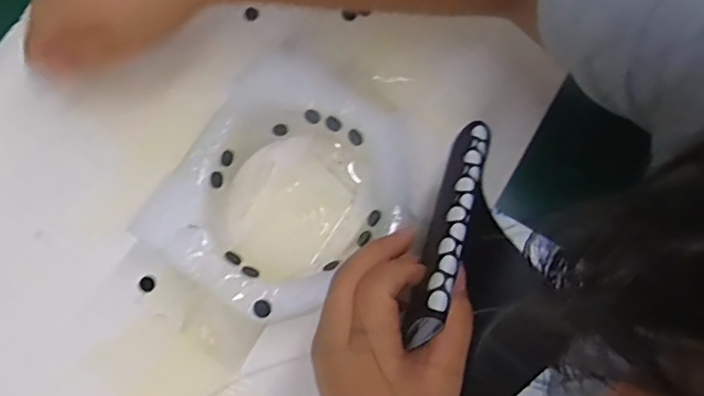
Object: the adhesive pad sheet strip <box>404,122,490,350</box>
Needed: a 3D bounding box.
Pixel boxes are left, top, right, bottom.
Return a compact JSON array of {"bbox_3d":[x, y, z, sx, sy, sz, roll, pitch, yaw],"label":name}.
[{"bbox_3d":[0.049,0.012,0.280,0.023,0.006,0.128,4,51,23],"label":"adhesive pad sheet strip"}]

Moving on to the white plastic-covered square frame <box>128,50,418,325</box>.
[{"bbox_3d":[-0.035,-0.002,0.350,0.127,0.038,0.146,34,78,10],"label":"white plastic-covered square frame"}]

